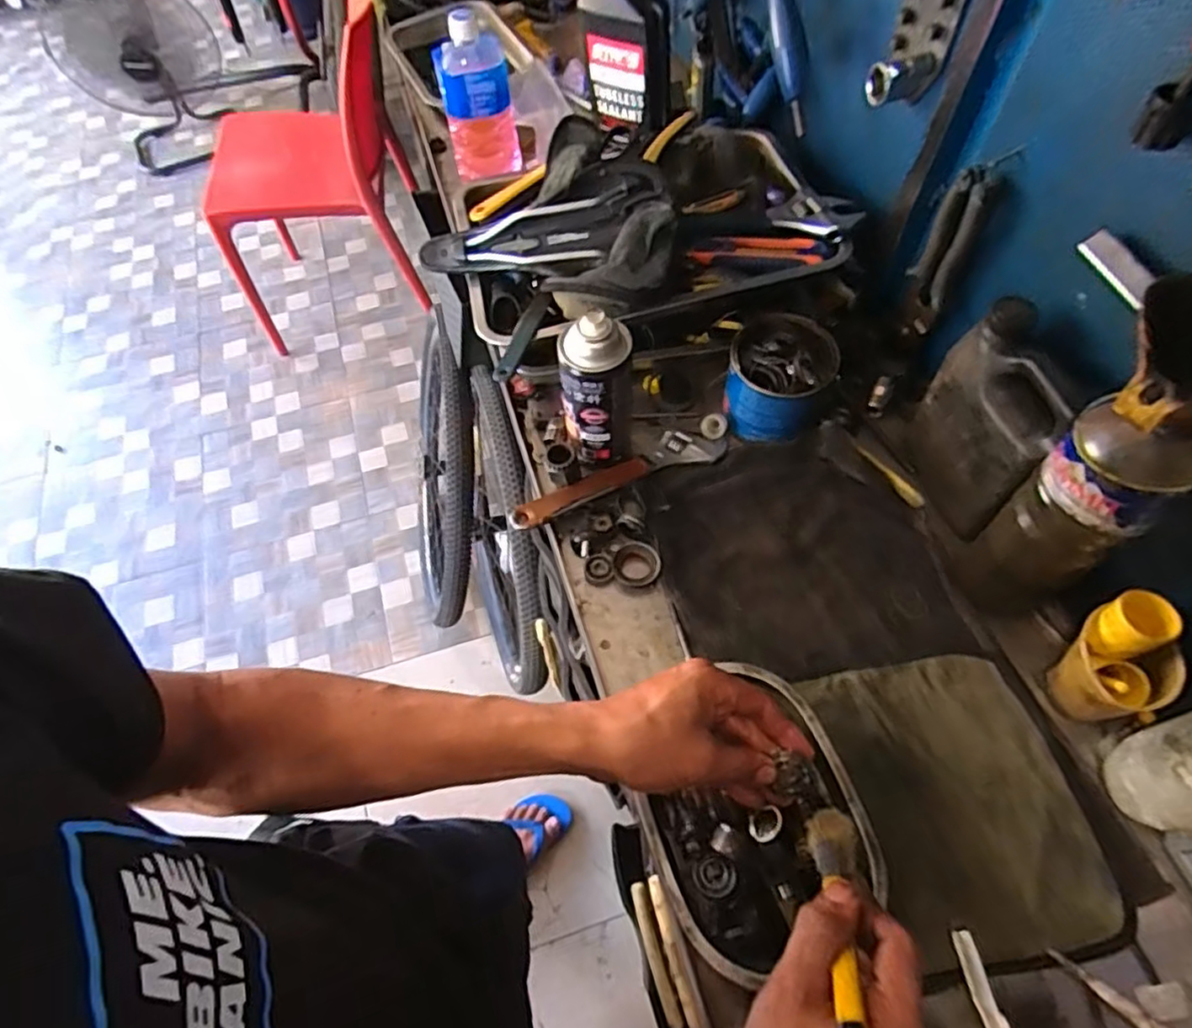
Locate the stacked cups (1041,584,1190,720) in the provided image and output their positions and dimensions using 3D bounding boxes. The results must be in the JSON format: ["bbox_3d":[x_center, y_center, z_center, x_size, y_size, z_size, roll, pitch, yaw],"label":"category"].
[{"bbox_3d":[0.392,0.117,0.517,0.060,0.108,0.074,-16,61,-7],"label":"stacked cups"}]

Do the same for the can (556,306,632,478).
[{"bbox_3d":[0.002,-0.118,0.627,0.063,0.183,0.069,-1,60,2],"label":"can"}]

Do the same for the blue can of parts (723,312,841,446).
[{"bbox_3d":[0.182,-0.135,0.680,0.098,0.092,0.094,-1,60,2],"label":"blue can of parts"}]

